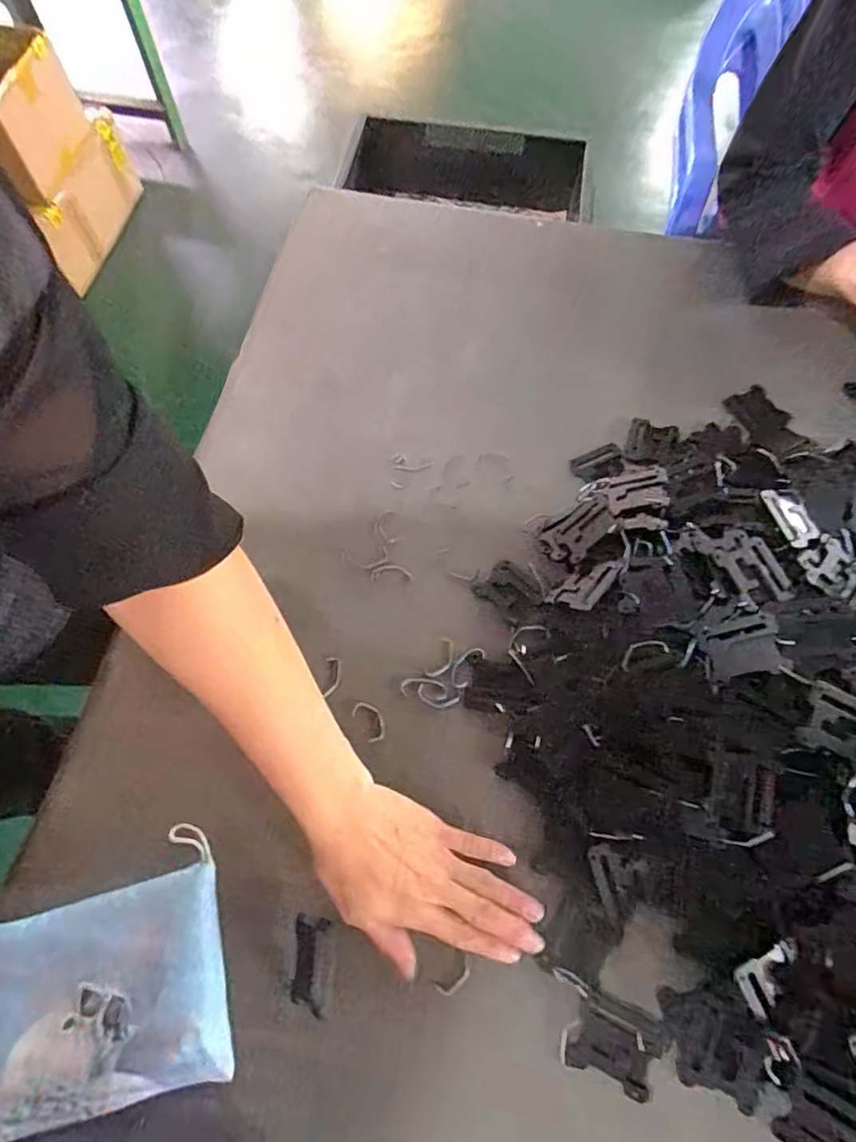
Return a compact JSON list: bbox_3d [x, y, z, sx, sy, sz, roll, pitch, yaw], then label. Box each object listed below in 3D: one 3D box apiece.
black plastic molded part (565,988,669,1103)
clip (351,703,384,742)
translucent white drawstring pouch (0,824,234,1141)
[{"bbox_3d":[0.117,0.291,0.366,0.053,0.010,0.043,20,67,9],"label":"black plastic molded part"},{"bbox_3d":[-0.043,0.114,0.452,0.018,0.004,0.032,-31,69,-13],"label":"clip"},{"bbox_3d":[-0.210,0.257,0.375,0.159,0.028,0.135,-13,66,-6],"label":"translucent white drawstring pouch"}]

